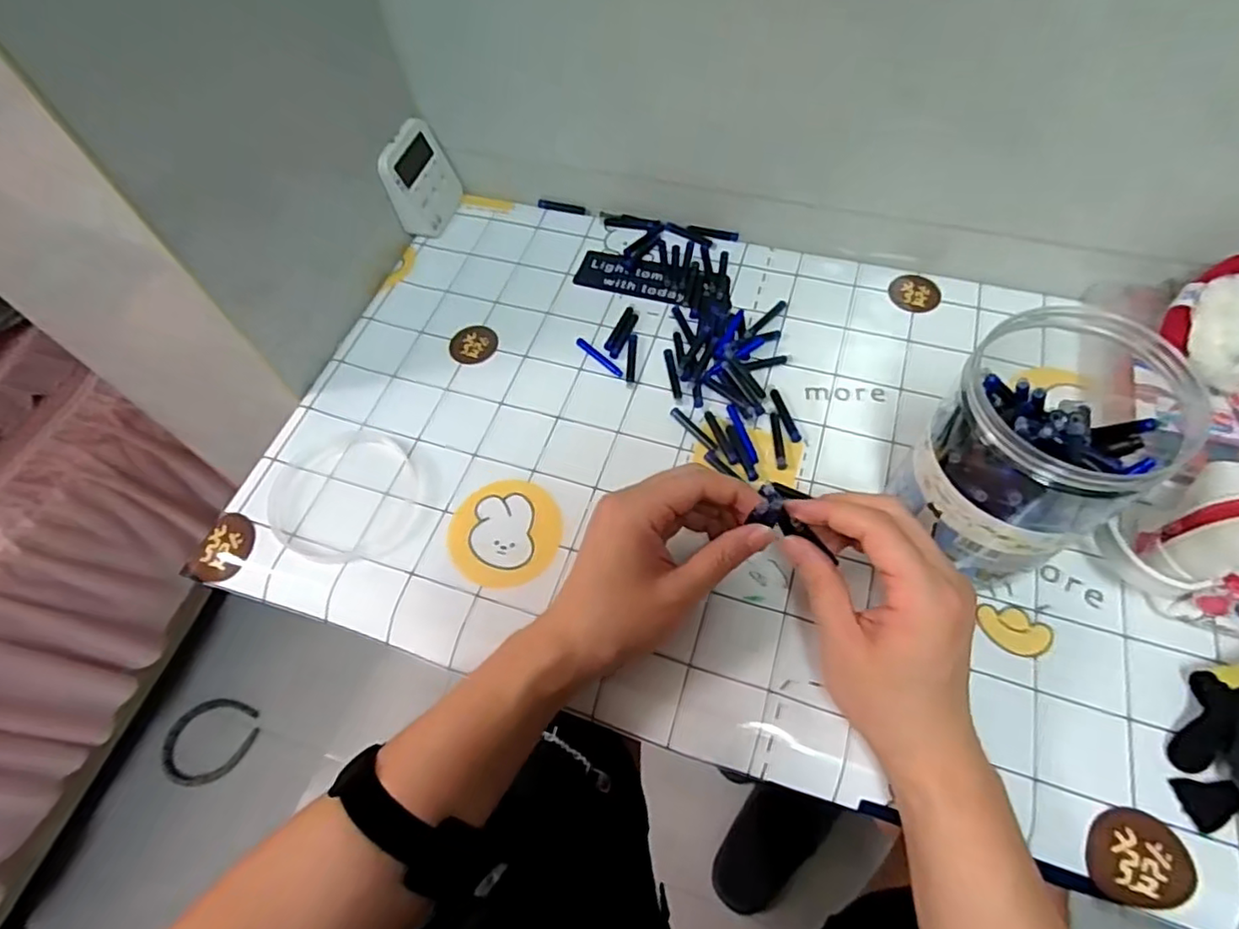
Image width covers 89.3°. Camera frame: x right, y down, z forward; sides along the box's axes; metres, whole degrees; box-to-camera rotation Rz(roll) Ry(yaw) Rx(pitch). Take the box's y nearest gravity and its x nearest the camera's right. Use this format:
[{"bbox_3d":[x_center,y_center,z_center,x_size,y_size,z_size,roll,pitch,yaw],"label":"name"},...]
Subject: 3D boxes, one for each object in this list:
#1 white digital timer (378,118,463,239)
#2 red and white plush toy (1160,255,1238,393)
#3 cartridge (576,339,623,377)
[{"bbox_3d":[-0.182,-0.257,0.571,0.016,0.081,0.076,8,61,31],"label":"white digital timer"},{"bbox_3d":[0.393,-0.101,0.409,0.049,0.033,0.099,15,61,15],"label":"red and white plush toy"},{"bbox_3d":[-0.016,-0.086,0.501,0.050,0.004,0.007,40,70,22],"label":"cartridge"}]

